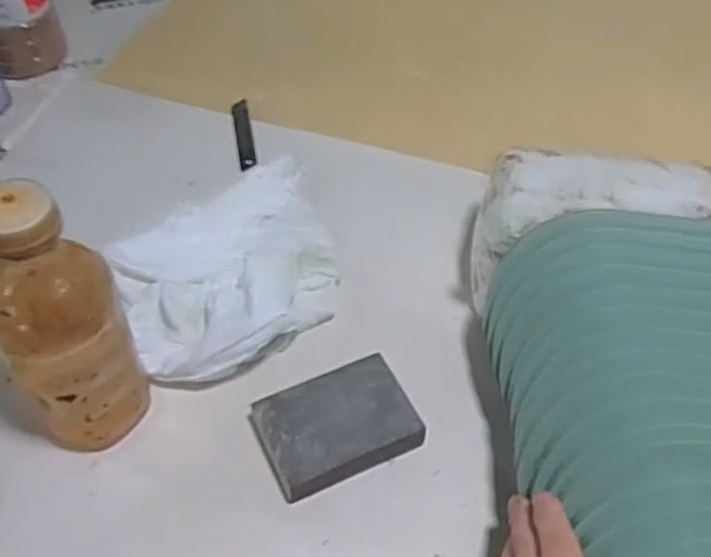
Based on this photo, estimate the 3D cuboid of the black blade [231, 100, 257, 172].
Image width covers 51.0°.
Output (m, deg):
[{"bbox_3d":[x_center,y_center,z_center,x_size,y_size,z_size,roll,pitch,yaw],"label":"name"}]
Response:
[{"bbox_3d":[-0.108,-0.141,0.723,0.016,0.004,0.097,-4,55,-14],"label":"black blade"}]

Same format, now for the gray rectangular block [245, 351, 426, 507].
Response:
[{"bbox_3d":[-0.013,0.103,0.514,0.101,0.027,0.075,-22,53,-16],"label":"gray rectangular block"}]

